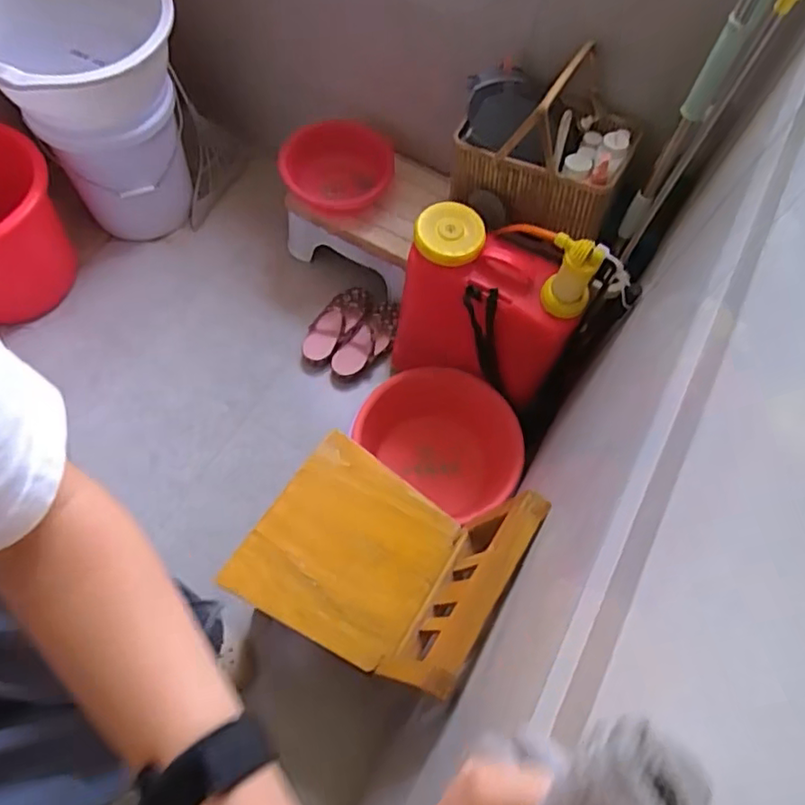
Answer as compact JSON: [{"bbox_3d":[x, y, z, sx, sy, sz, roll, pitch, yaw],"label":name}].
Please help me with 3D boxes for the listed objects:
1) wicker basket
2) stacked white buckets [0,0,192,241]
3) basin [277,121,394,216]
[{"bbox_3d":[0.253,-0.460,1.104,0.308,0.220,0.235,13,67,5],"label":"wicker basket"},{"bbox_3d":[-0.642,-0.642,1.365,0.363,0.513,0.370,0,66,-1],"label":"stacked white buckets"},{"bbox_3d":[-0.148,-0.529,1.374,0.254,0.115,0.207,23,68,9],"label":"basin"}]

